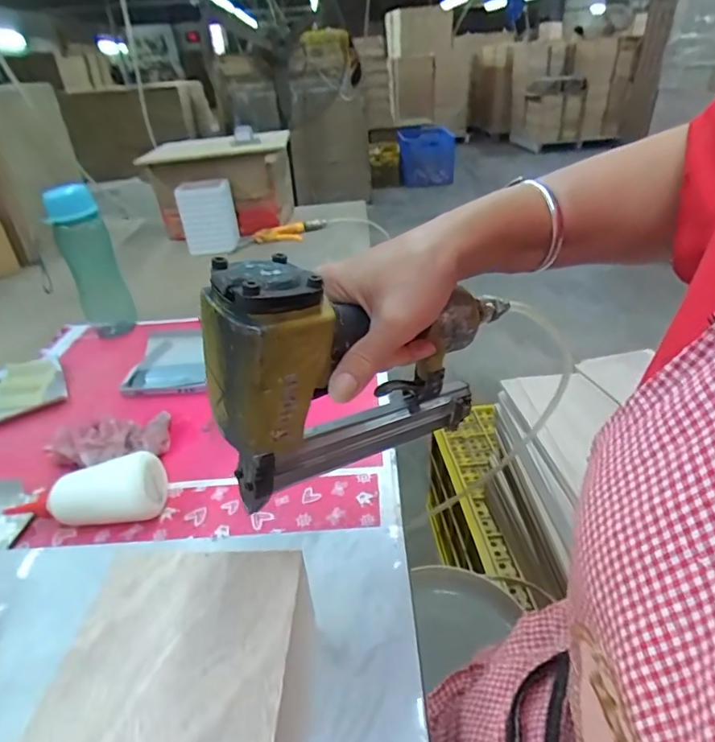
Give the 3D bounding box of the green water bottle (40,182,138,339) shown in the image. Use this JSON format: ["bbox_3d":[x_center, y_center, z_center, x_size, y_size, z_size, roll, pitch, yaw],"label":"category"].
[{"bbox_3d":[-0.433,-0.171,0.818,0.078,0.253,0.076,-15,33,-17],"label":"green water bottle"}]

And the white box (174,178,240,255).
[{"bbox_3d":[-0.351,-0.360,1.186,0.126,0.164,0.038,-15,33,-16],"label":"white box"}]

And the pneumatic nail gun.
[{"bbox_3d":[0.014,-0.009,0.342,0.228,0.174,0.050,-28,38,-33],"label":"pneumatic nail gun"}]

